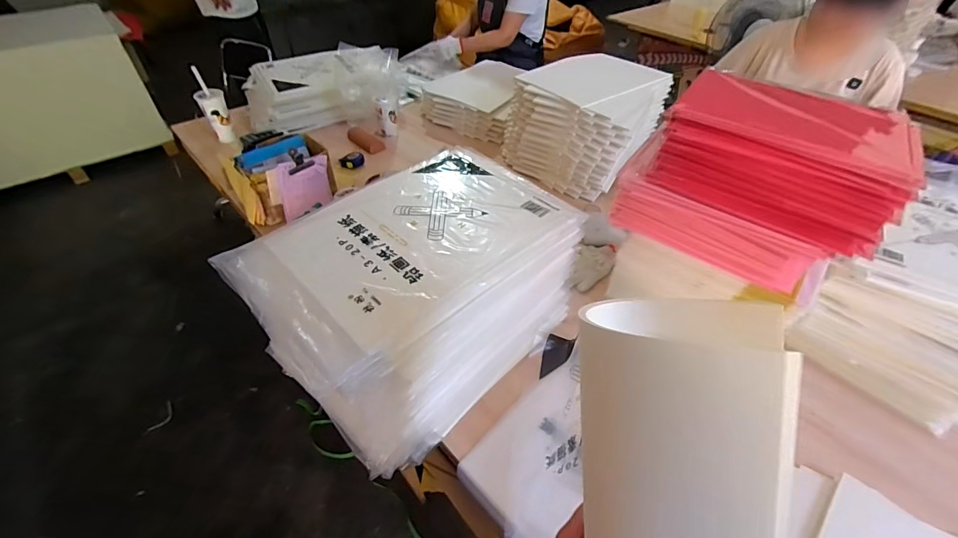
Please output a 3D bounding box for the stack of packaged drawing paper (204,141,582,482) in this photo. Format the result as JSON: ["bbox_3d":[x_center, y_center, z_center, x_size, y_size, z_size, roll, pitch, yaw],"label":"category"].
[{"bbox_3d":[-0.098,0.043,0.753,0.337,0.289,0.506,36,54,29],"label":"stack of packaged drawing paper"}]

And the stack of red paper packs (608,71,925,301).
[{"bbox_3d":[0.444,-0.151,0.678,0.346,0.240,0.208,28,51,24],"label":"stack of red paper packs"}]

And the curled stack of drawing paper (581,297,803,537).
[{"bbox_3d":[0.140,0.217,0.287,0.118,0.407,0.099,-1,6,-2],"label":"curled stack of drawing paper"}]

